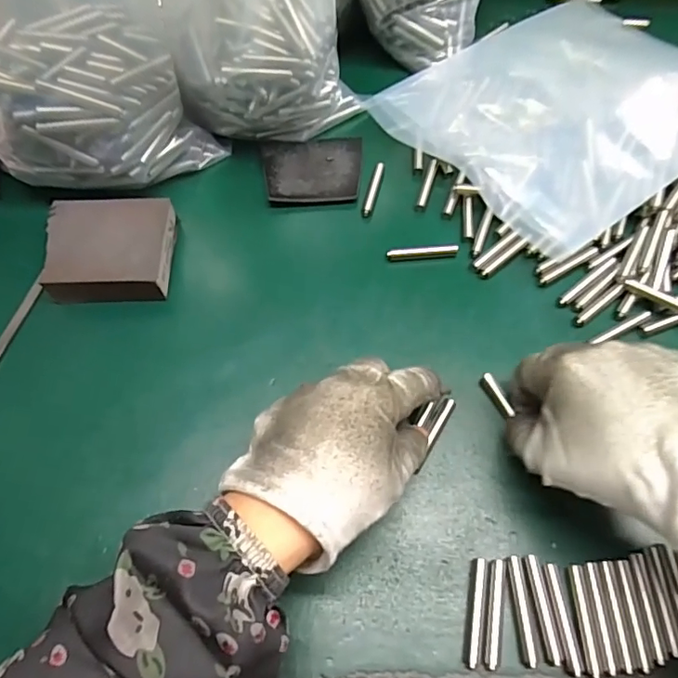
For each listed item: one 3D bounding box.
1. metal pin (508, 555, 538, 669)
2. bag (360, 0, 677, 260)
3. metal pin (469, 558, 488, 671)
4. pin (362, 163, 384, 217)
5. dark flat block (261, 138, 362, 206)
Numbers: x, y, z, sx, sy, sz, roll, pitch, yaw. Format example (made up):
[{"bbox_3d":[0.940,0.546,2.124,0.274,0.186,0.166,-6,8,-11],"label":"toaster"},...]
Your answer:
[{"bbox_3d":[0.091,0.133,0.259,0.007,0.004,0.048,-4,62,2],"label":"metal pin"},{"bbox_3d":[0.182,-0.182,0.404,0.267,0.027,0.189,-34,67,-14],"label":"bag"},{"bbox_3d":[0.069,0.135,0.261,0.005,0.005,0.048,9,63,8],"label":"metal pin"},{"bbox_3d":[0.026,-0.112,0.394,0.008,0.006,0.050,12,64,10],"label":"pin"},{"bbox_3d":[-0.019,-0.132,0.401,0.074,0.007,0.063,-6,62,0],"label":"dark flat block"}]

